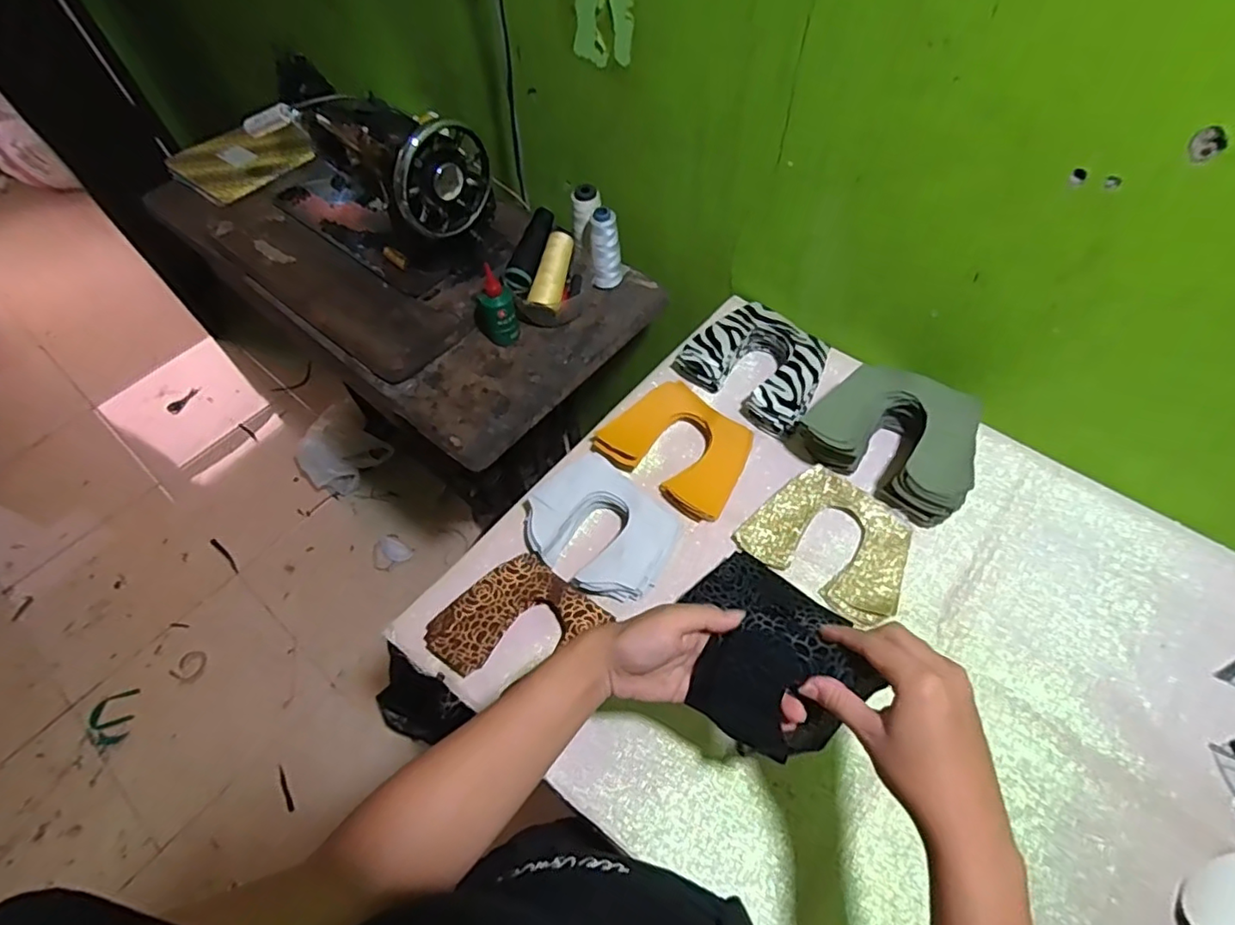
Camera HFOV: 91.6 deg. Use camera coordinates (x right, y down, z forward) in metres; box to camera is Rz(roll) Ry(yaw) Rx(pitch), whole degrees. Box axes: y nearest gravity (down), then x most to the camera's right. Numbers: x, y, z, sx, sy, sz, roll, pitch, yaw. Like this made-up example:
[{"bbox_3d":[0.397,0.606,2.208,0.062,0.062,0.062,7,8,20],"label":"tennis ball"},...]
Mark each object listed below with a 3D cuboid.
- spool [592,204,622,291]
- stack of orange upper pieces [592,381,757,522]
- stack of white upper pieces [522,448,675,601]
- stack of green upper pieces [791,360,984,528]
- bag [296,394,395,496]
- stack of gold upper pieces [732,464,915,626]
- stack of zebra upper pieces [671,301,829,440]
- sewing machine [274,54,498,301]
[{"bbox_3d":[-0.015,-0.286,0.817,0.037,0.109,0.036,-1,58,2],"label":"spool"},{"bbox_3d":[0.070,-0.020,0.684,0.157,0.026,0.129,33,65,21],"label":"stack of orange upper pieces"},{"bbox_3d":[-0.021,0.068,0.631,0.158,0.035,0.118,34,66,21],"label":"stack of white upper pieces"},{"bbox_3d":[0.297,-0.030,0.657,0.179,0.073,0.141,29,64,18],"label":"stack of green upper pieces"},{"bbox_3d":[-0.700,-0.027,1.521,0.148,0.150,0.199,39,67,23],"label":"bag"},{"bbox_3d":[0.226,0.078,0.631,0.161,0.013,0.128,30,64,19],"label":"stack of gold upper pieces"},{"bbox_3d":[0.175,-0.120,0.737,0.161,0.045,0.128,38,67,22],"label":"stack of zebra upper pieces"},{"bbox_3d":[-0.369,-0.423,0.843,0.416,0.194,0.157,33,65,21],"label":"sewing machine"}]

